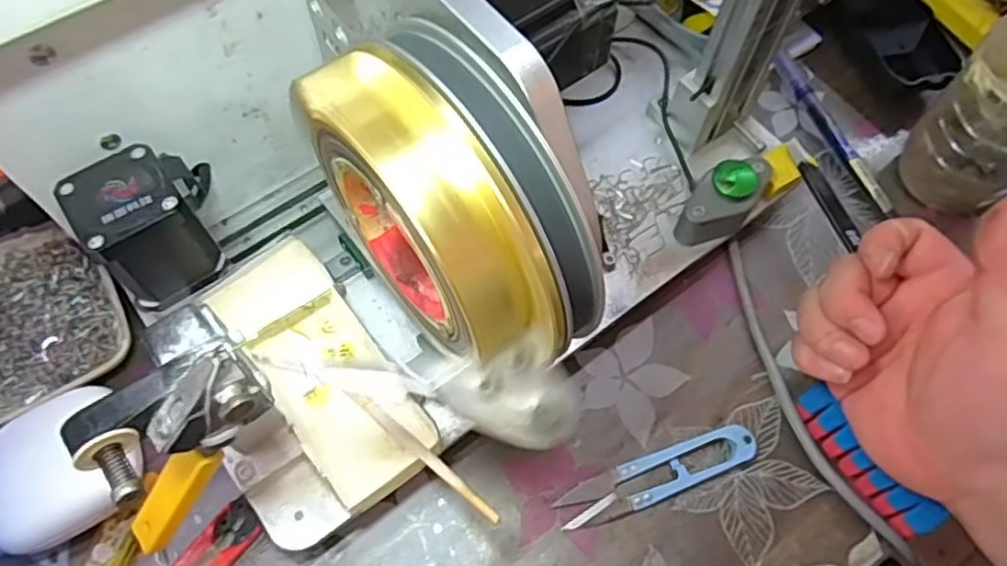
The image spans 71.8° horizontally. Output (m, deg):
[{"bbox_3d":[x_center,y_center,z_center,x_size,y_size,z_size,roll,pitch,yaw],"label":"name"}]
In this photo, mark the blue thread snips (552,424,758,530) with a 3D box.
[{"bbox_3d":[0.077,0.095,0.344,0.101,0.009,0.023,-19,66,-11],"label":"blue thread snips"}]

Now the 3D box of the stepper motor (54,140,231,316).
[{"bbox_3d":[-0.154,-0.026,0.311,0.055,0.062,0.050,-30,68,-15],"label":"stepper motor"}]

